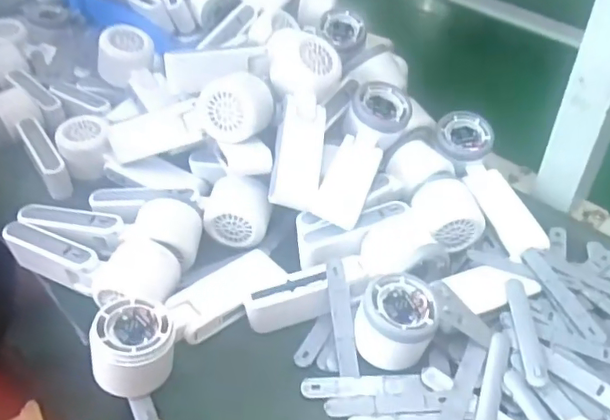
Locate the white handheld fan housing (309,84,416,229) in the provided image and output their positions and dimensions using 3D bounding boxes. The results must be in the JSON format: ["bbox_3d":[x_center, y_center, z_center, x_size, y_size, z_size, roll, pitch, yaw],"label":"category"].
[{"bbox_3d":[0.051,-0.053,0.534,0.061,0.041,0.165,16,62,17],"label":"white handheld fan housing"}]

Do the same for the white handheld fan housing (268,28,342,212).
[{"bbox_3d":[-0.004,-0.080,0.534,0.063,0.052,0.169,4,75,4],"label":"white handheld fan housing"}]

